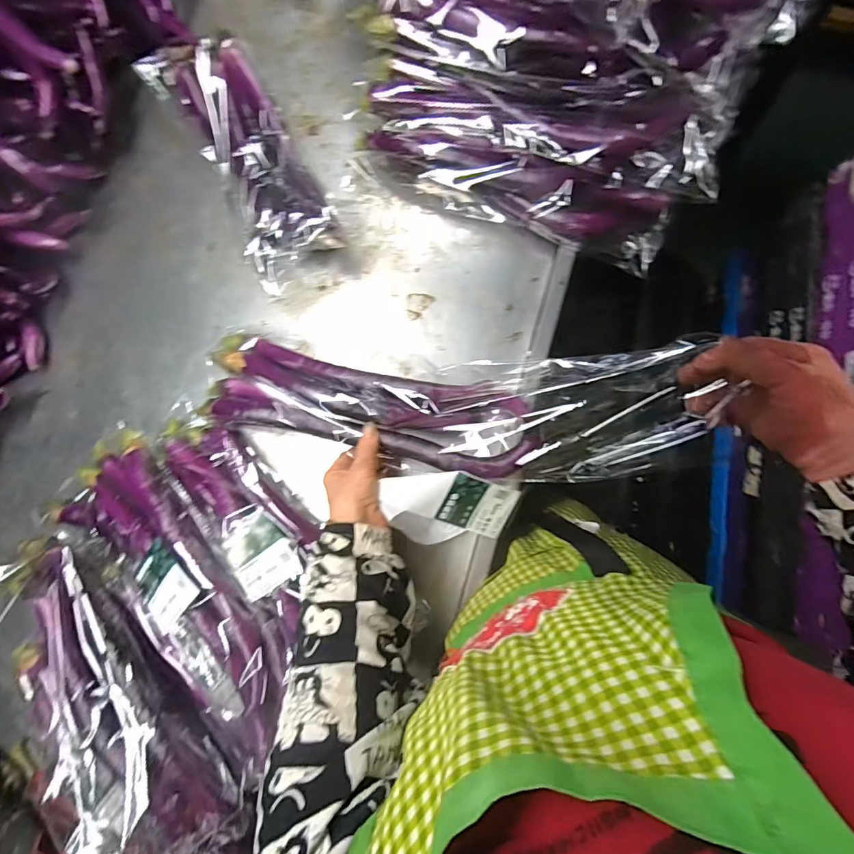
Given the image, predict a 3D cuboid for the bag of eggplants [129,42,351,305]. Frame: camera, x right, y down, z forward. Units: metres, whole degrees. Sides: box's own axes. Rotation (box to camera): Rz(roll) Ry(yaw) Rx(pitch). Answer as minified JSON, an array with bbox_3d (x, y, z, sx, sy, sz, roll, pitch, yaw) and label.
[{"bbox_3d":[-0.228,-0.347,0.534,0.127,0.068,0.369,-31,81,1],"label":"bag of eggplants"}]

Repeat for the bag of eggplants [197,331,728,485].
[{"bbox_3d":[-0.003,-0.021,0.462,0.495,0.092,0.128,5,84,12],"label":"bag of eggplants"}]

